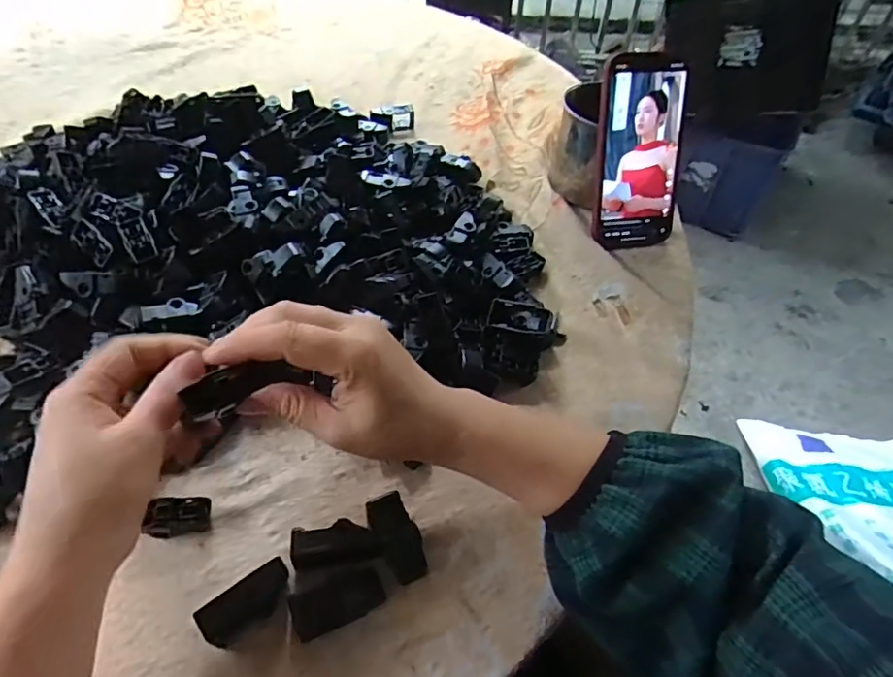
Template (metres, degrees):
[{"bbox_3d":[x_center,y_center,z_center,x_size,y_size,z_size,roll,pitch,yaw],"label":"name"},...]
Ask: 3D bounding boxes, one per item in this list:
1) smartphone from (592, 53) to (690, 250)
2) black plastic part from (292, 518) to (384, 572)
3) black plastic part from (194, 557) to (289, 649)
[{"bbox_3d":[0.169,-0.159,0.480,0.082,0.159,0.014,-11,23,-6],"label":"smartphone"},{"bbox_3d":[-0.063,0.119,0.317,0.048,0.022,0.019,-9,52,-9],"label":"black plastic part"},{"bbox_3d":[-0.107,0.143,0.298,0.048,0.022,0.018,-33,60,-25],"label":"black plastic part"}]

